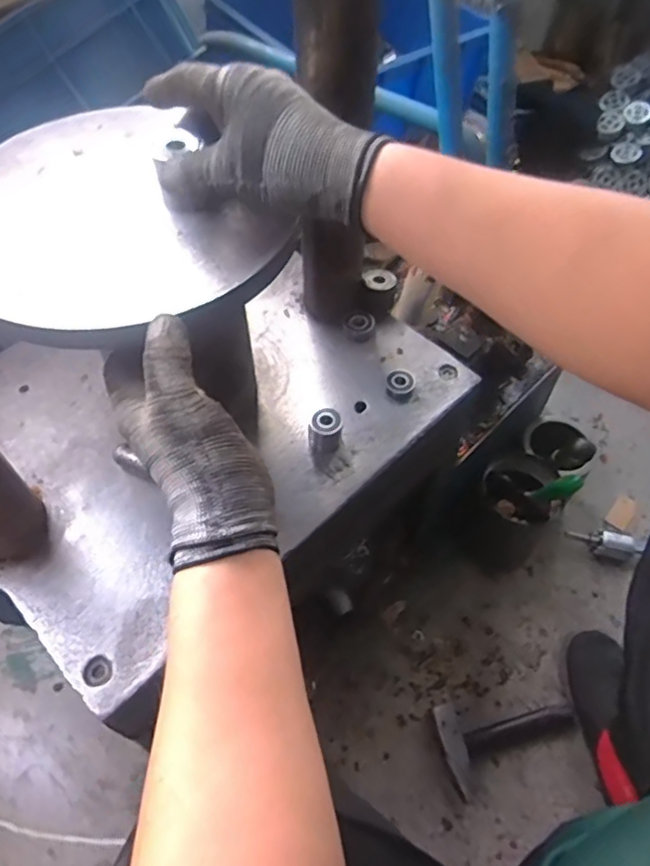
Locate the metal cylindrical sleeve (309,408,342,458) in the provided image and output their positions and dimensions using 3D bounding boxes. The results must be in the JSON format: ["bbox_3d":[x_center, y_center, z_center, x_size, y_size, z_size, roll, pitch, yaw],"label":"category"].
[{"bbox_3d":[0.000,-0.001,0.555,0.029,0.035,0.031,4,55,3],"label":"metal cylindrical sleeve"}]

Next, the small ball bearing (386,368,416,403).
[{"bbox_3d":[0.077,-0.049,0.604,0.028,0.013,0.035,10,56,7],"label":"small ball bearing"}]

